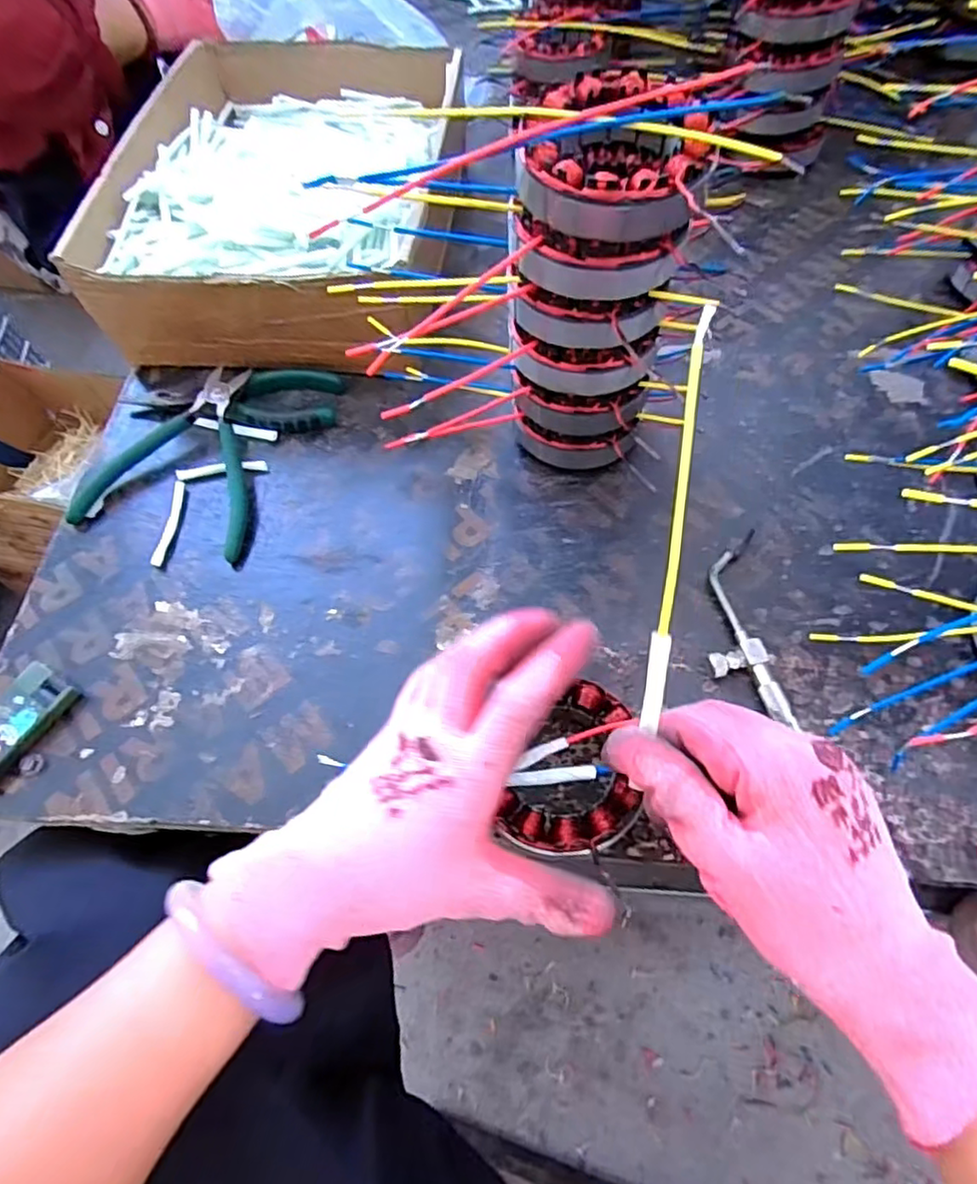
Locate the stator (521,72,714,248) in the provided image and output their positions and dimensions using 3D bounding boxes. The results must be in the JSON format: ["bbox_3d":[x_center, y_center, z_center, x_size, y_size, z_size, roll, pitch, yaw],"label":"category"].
[{"bbox_3d":[0.059,-0.192,0.286,0.077,0.034,0.079,-2,62,4],"label":"stator"}]

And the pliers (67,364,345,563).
[{"bbox_3d":[-0.200,-0.108,0.449,0.145,0.030,0.163,16,62,12],"label":"pliers"}]

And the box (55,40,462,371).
[{"bbox_3d":[-0.155,-0.320,0.527,0.239,0.100,0.356,4,61,6],"label":"box"}]

